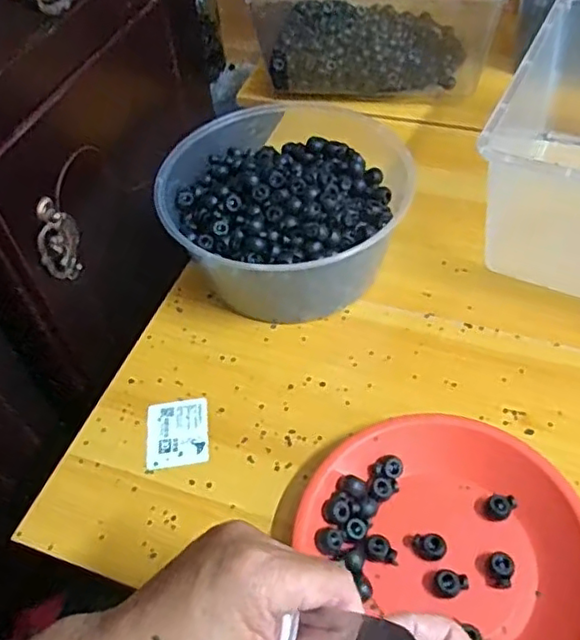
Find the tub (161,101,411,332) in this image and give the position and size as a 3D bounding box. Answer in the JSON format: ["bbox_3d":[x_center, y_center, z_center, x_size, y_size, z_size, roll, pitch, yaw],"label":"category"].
[{"bbox_3d":[-0.005,-0.107,0.608,0.216,0.111,0.201,-2,51,3],"label":"tub"}]

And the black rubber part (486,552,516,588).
[{"bbox_3d":[0.144,0.170,0.424,0.018,0.011,0.024,18,55,18],"label":"black rubber part"}]

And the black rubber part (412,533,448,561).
[{"bbox_3d":[0.098,0.159,0.437,0.022,0.010,0.018,25,57,22],"label":"black rubber part"}]

